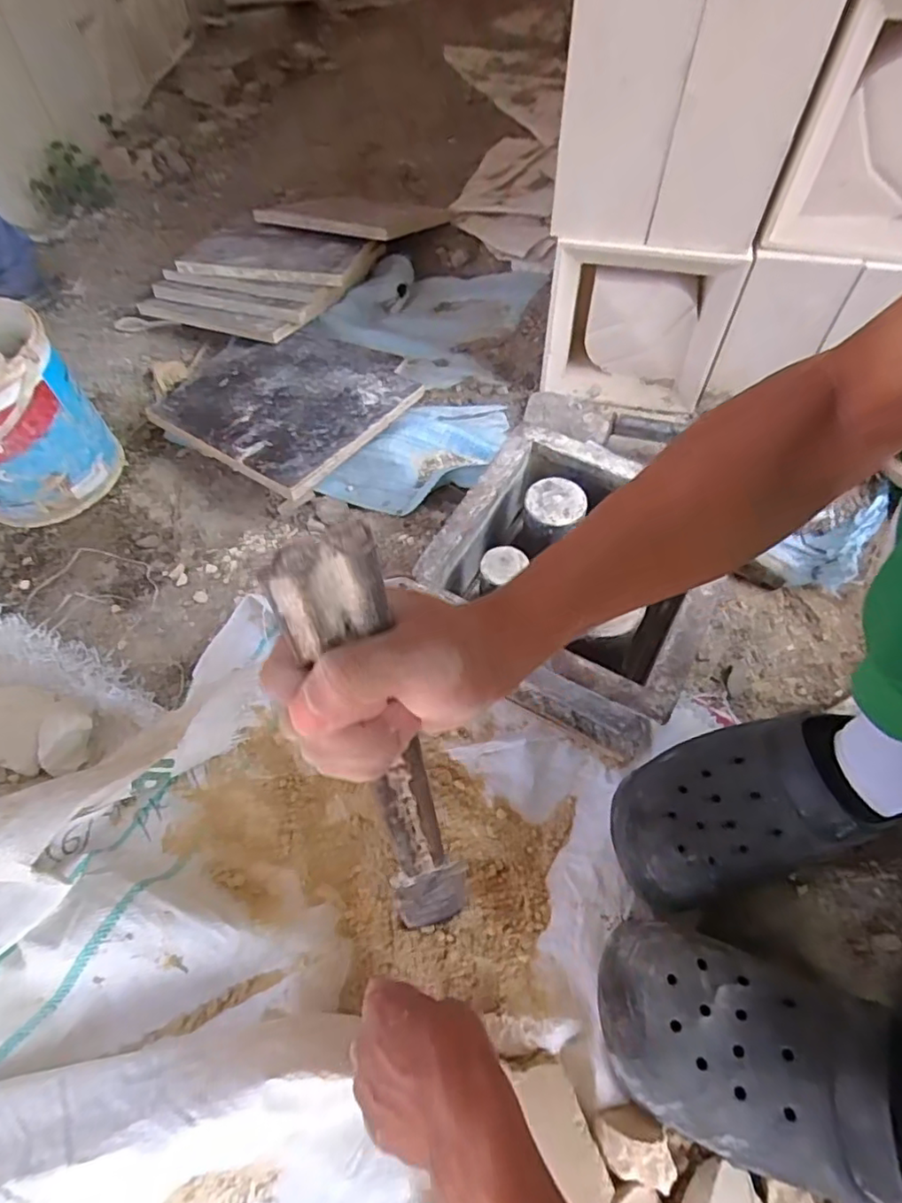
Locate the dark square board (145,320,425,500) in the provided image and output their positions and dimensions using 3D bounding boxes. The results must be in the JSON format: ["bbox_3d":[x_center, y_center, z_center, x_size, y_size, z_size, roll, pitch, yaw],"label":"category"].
[{"bbox_3d":[-0.215,-0.278,0.780,0.282,0.016,0.283,30,58,17],"label":"dark square board"}]

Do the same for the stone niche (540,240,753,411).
[{"bbox_3d":[0.218,-0.322,0.714,0.200,0.204,0.028,10,57,11],"label":"stone niche"}]

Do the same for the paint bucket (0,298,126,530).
[{"bbox_3d":[-0.510,-0.207,0.681,0.162,0.192,0.166,-2,55,3],"label":"paint bucket"}]

